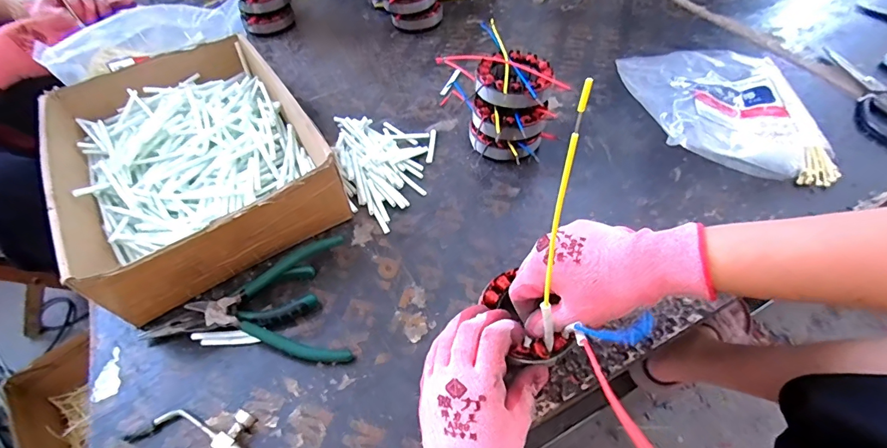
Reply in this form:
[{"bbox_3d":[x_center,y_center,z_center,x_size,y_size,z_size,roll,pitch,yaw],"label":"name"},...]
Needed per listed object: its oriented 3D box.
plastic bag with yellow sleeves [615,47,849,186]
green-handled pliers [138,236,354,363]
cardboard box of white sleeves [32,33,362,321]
[{"bbox_3d":[0.341,-0.161,0.527,0.195,0.057,0.252,2,53,7],"label":"plastic bag with yellow sleeves"},{"bbox_3d":[-0.182,0.080,0.403,0.177,0.031,0.118,-10,53,-3],"label":"green-handled pliers"},{"bbox_3d":[-0.284,-0.079,0.497,0.239,0.093,0.333,-30,57,-17],"label":"cardboard box of white sleeves"}]

